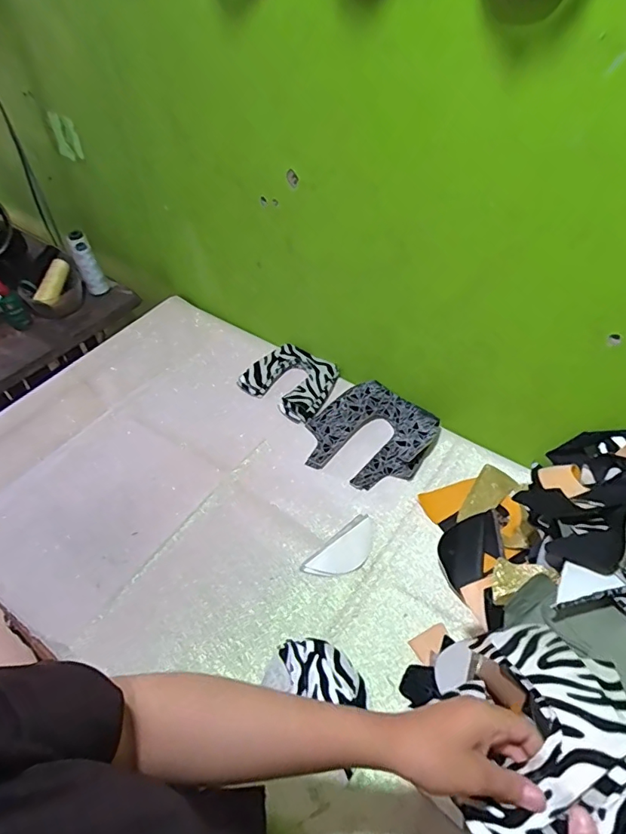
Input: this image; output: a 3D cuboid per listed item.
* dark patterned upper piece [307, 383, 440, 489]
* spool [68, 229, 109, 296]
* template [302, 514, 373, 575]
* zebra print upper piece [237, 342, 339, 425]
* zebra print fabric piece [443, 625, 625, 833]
[{"bbox_3d":[0.091,0.030,0.795,0.183,0.031,0.184,-1,49,2],"label":"dark patterned upper piece"},{"bbox_3d":[-0.491,-0.332,1.082,0.049,0.132,0.044,-24,52,-17],"label":"spool"},{"bbox_3d":[0.046,0.186,0.679,0.116,0.004,0.049,-33,55,-23],"label":"template"},{"bbox_3d":[-0.036,-0.066,0.884,0.158,0.023,0.131,31,57,26],"label":"zebra print upper piece"},{"bbox_3d":[0.182,0.251,0.381,0.140,0.035,0.164,-43,27,8],"label":"zebra print fabric piece"}]

